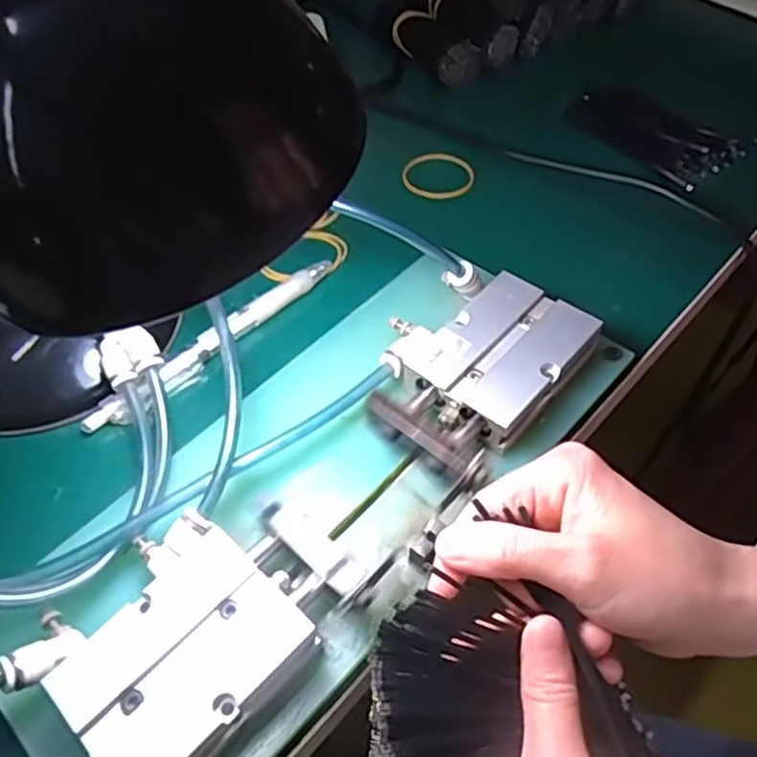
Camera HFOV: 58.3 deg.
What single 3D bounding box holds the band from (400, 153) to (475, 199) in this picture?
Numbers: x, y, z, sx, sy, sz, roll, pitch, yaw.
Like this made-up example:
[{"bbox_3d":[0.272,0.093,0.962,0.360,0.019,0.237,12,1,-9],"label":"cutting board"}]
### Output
[{"bbox_3d":[0.037,-0.125,0.421,0.045,0.007,0.041,1,54,10],"label":"band"}]

